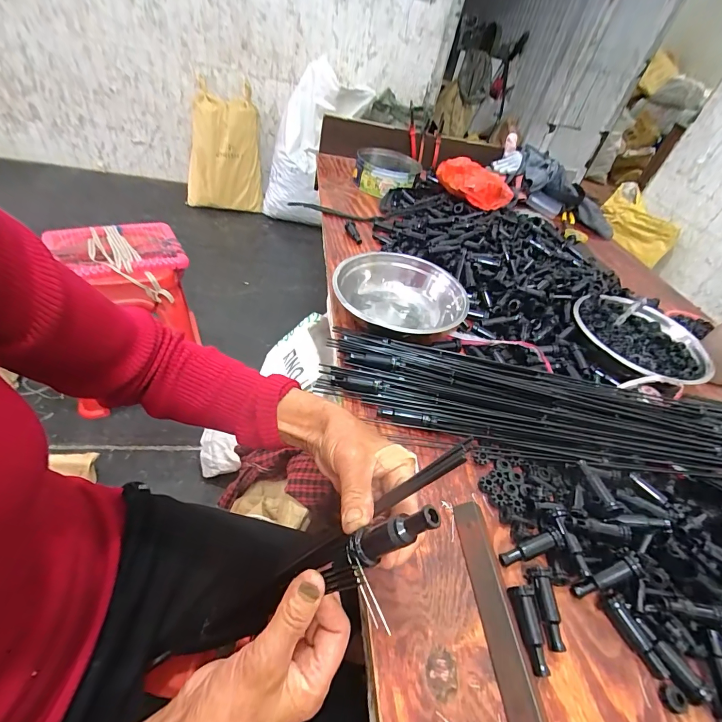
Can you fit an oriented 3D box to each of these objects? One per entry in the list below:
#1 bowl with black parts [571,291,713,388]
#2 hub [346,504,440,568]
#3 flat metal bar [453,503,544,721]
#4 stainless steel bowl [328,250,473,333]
[{"bbox_3d":[0.504,-0.041,0.682,0.239,0.053,0.230,8,44,-7],"label":"bowl with black parts"},{"bbox_3d":[0.019,0.108,0.233,0.014,0.070,0.019,30,34,-33],"label":"hub"},{"bbox_3d":[0.125,0.251,0.319,0.028,0.009,0.260,4,44,-11],"label":"flat metal bar"},{"bbox_3d":[0.061,-0.096,0.632,0.204,0.070,0.212,8,44,-7],"label":"stainless steel bowl"}]

